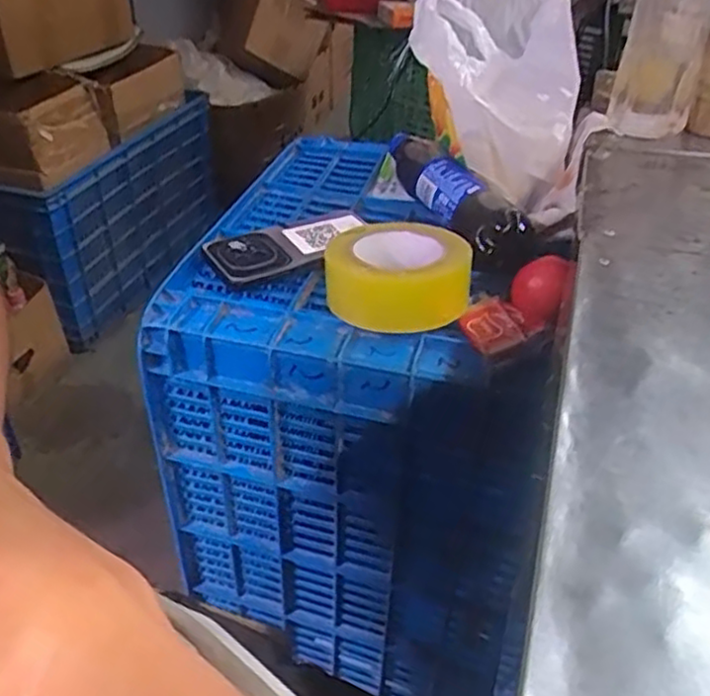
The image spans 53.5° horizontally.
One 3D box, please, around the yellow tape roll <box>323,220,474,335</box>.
[{"bbox_3d":[0.041,-0.064,0.610,0.123,0.064,0.118,0,38,0],"label":"yellow tape roll"}]

